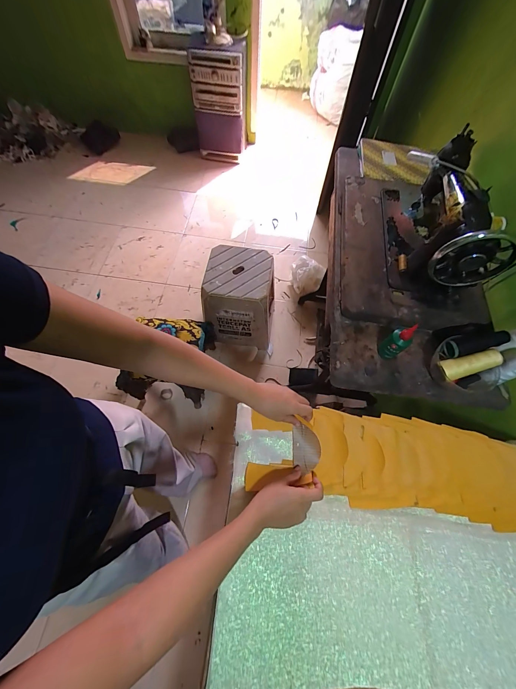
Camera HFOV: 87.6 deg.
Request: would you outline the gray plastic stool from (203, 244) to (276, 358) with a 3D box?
[{"bbox_3d":[-0.077,-0.205,1.297,0.301,0.415,0.322,9,66,2],"label":"gray plastic stool"}]

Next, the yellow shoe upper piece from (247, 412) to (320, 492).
[{"bbox_3d":[0.048,0.203,0.505,0.130,0.029,0.128,5,66,1],"label":"yellow shoe upper piece"}]

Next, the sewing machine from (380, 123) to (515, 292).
[{"bbox_3d":[0.437,-0.339,0.651,0.167,0.204,0.445,9,66,2],"label":"sewing machine"}]

